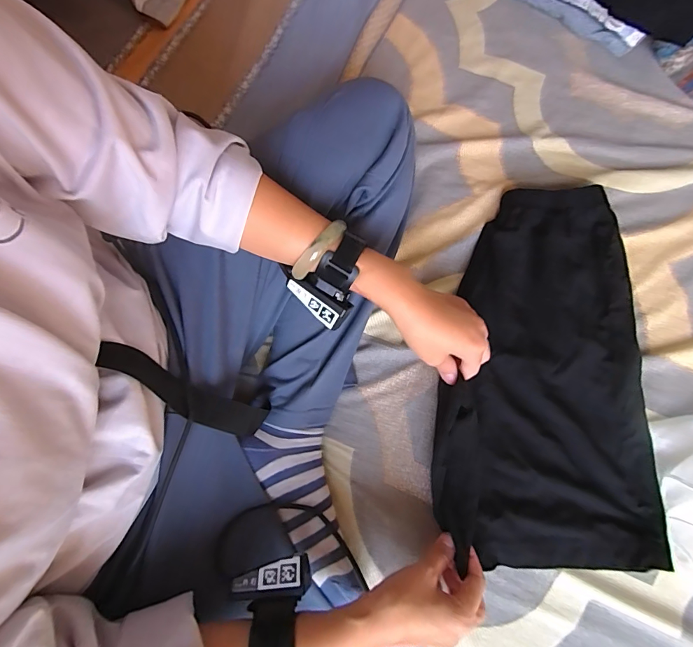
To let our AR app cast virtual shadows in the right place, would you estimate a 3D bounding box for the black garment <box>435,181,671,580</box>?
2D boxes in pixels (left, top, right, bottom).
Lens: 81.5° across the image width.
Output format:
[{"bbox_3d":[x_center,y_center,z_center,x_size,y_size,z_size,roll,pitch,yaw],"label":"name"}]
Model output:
[{"bbox_3d":[0.222,0.044,0.460,0.235,0.037,0.423,3,76,1],"label":"black garment"}]

